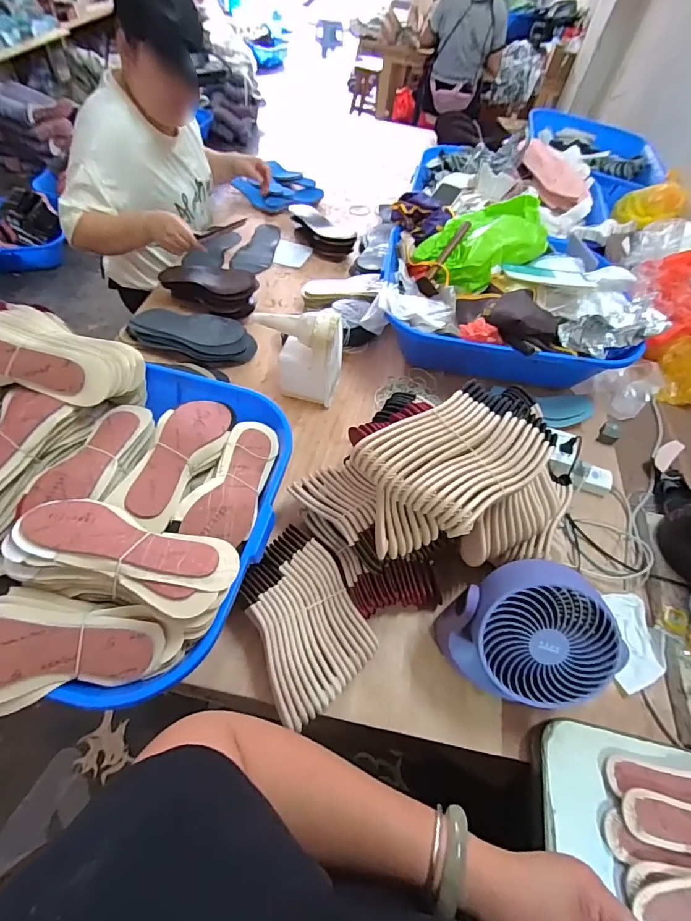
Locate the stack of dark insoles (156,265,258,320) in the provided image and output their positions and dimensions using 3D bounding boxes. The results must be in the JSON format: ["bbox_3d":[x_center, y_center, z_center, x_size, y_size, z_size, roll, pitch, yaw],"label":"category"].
[{"bbox_3d":[-0.361,-0.426,1.112,0.262,0.102,0.098,10,57,3],"label":"stack of dark insoles"}]

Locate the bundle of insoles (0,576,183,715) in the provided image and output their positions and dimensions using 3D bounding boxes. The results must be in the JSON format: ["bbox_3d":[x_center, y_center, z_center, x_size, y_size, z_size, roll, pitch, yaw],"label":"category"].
[{"bbox_3d":[-0.322,0.205,0.490,0.256,0.065,0.133,8,55,-19],"label":"bundle of insoles"}]

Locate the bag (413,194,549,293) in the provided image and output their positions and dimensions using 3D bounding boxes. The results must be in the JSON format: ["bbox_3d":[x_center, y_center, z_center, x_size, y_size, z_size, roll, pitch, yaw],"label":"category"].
[{"bbox_3d":[0.347,-0.550,1.081,0.292,0.101,0.208,-31,64,-21],"label":"bag"}]

